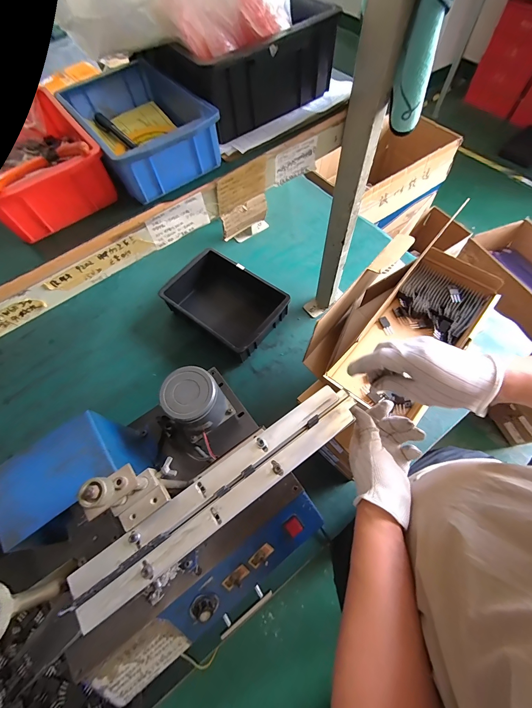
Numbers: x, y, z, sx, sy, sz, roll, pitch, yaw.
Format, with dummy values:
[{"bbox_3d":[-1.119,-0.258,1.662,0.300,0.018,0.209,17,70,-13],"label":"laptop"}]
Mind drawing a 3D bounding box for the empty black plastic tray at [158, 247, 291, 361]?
[{"bbox_3d":[-0.097,-0.143,0.781,0.290,0.084,0.226,35,71,17],"label":"empty black plastic tray"}]

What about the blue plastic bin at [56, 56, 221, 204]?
[{"bbox_3d":[-0.154,-0.289,0.370,0.128,0.056,0.199,-32,67,-11],"label":"blue plastic bin"}]

